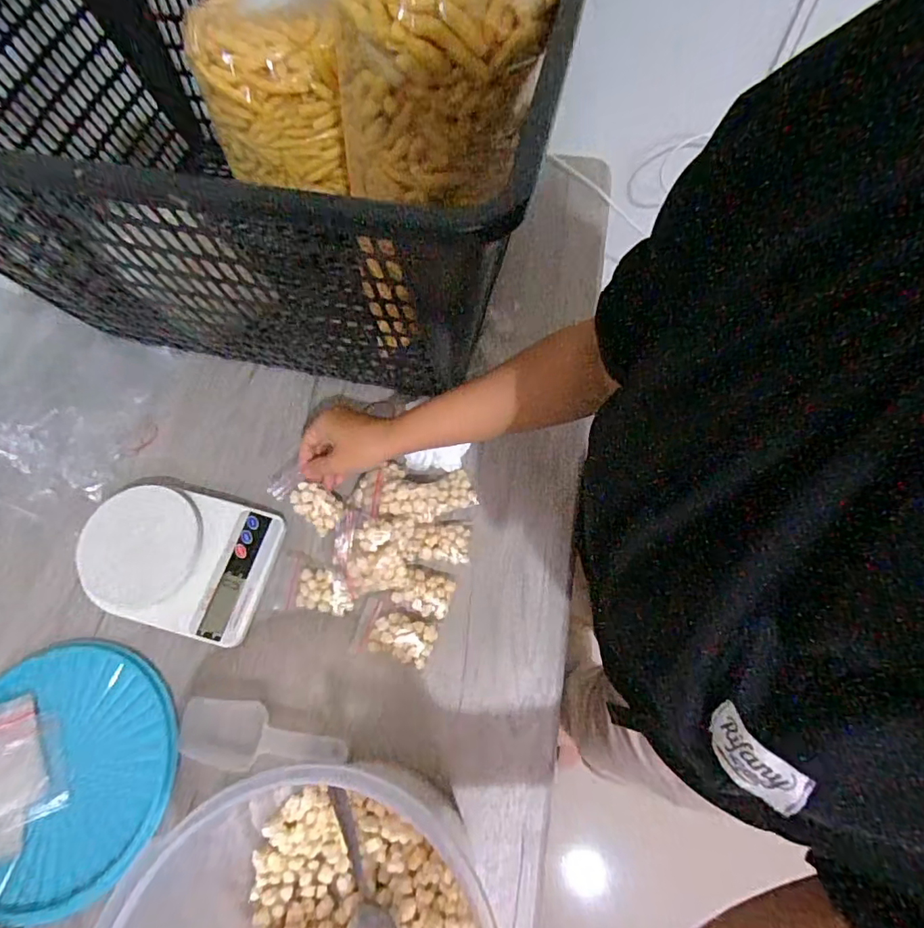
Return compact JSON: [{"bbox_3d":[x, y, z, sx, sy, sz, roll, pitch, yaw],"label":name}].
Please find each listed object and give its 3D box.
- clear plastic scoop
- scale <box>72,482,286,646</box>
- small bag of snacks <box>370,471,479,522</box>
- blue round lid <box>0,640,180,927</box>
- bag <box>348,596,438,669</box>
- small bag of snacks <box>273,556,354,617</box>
[{"bbox_3d":[-0.167,0.229,0.446,0.147,0.033,0.050,2,69,3],"label":"clear plastic scoop"},{"bbox_3d":[-0.270,0.088,0.503,0.164,0.038,0.126,13,70,7],"label":"scale"},{"bbox_3d":[-0.037,0.030,0.515,0.100,0.020,0.052,-3,69,1],"label":"small bag of snacks"},{"bbox_3d":[-0.350,0.263,0.453,0.207,0.013,0.198,-1,69,2],"label":"blue round lid"},{"bbox_3d":[-0.063,0.158,0.485,0.075,0.027,0.047,18,71,9],"label":"bag"},{"bbox_3d":[-0.140,0.114,0.498,0.074,0.014,0.048,6,70,4],"label":"small bag of snacks"}]

